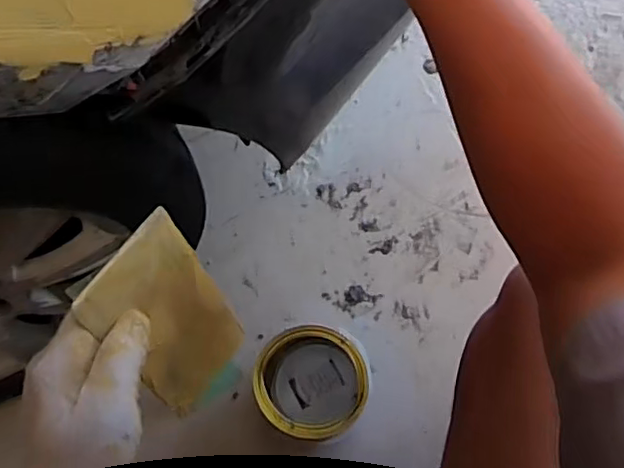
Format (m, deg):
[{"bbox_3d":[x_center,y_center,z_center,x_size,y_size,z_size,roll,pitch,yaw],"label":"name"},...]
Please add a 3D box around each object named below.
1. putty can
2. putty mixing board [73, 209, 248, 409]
[{"bbox_3d":[-0.001,0.222,0.888,0.151,0.153,0.150,4,74,2],"label":"putty can"},{"bbox_3d":[-0.095,0.070,0.439,0.006,0.181,0.085,18,58,31],"label":"putty mixing board"}]

